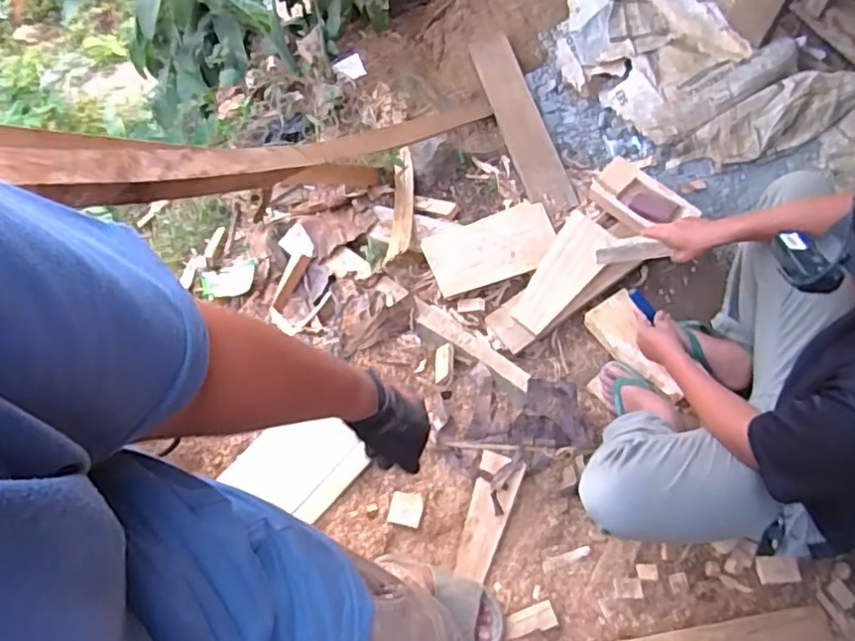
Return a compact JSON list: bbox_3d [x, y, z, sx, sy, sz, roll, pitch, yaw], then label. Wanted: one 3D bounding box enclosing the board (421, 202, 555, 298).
[{"bbox_3d":[0.165,-0.190,1.594,0.327,0.033,0.191,-19,65,9],"label":"board"}]

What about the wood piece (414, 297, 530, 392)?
[{"bbox_3d":[0.098,0.055,1.502,0.384,0.016,0.057,35,68,31],"label":"wood piece"}]

